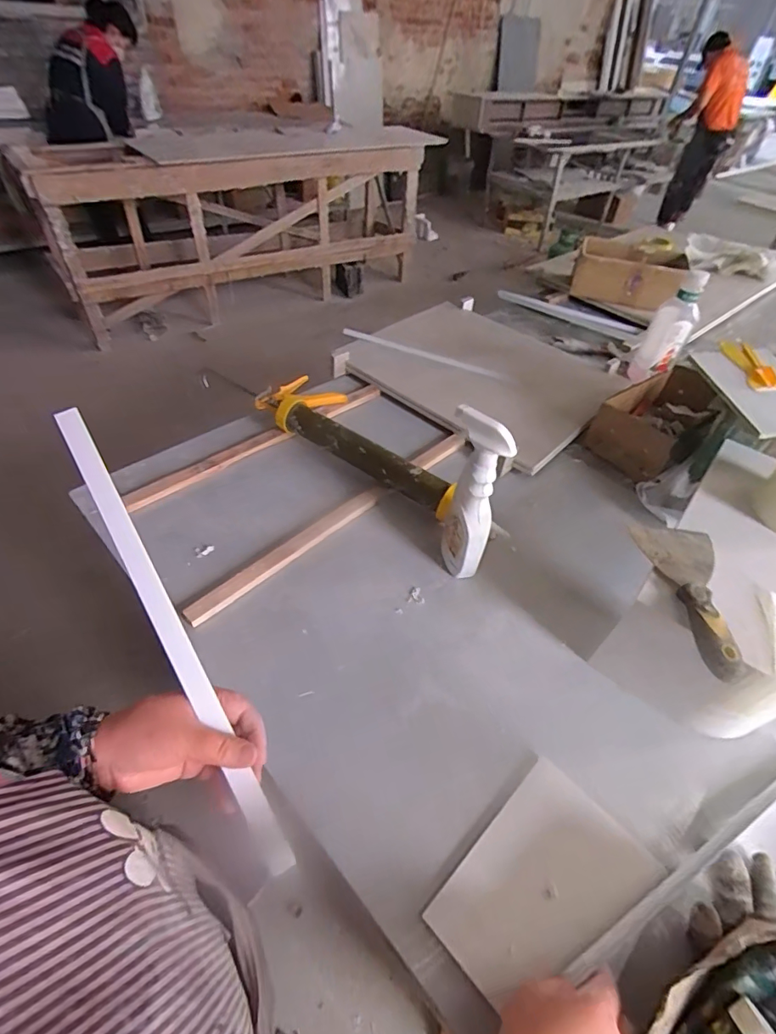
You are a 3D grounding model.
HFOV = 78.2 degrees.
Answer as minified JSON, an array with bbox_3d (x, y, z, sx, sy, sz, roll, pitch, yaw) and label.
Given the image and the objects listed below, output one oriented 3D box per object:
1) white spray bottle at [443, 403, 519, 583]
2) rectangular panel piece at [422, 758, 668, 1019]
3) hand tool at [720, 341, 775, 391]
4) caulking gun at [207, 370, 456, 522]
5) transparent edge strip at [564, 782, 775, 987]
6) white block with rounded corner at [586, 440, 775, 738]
[{"bbox_3d":[0.121,-0.025,0.645,0.058,0.250,0.074,-27,47,-35],"label":"white spray bottle"},{"bbox_3d":[0.149,0.359,0.461,0.198,0.009,0.137,-33,54,-29],"label":"rectangular panel piece"},{"bbox_3d":[0.559,-0.237,0.739,0.044,0.017,0.124,5,47,-1],"label":"hand tool"},{"bbox_3d":[-0.048,-0.158,0.862,0.459,0.057,0.165,29,51,20],"label":"caulking gun"},{"bbox_3d":[0.320,0.340,0.477,0.360,0.013,0.021,-19,52,-22],"label":"transparent edge strip"},{"bbox_3d":[0.457,0.092,0.629,0.192,0.157,0.370,34,53,24],"label":"white block with rounded corner"}]

